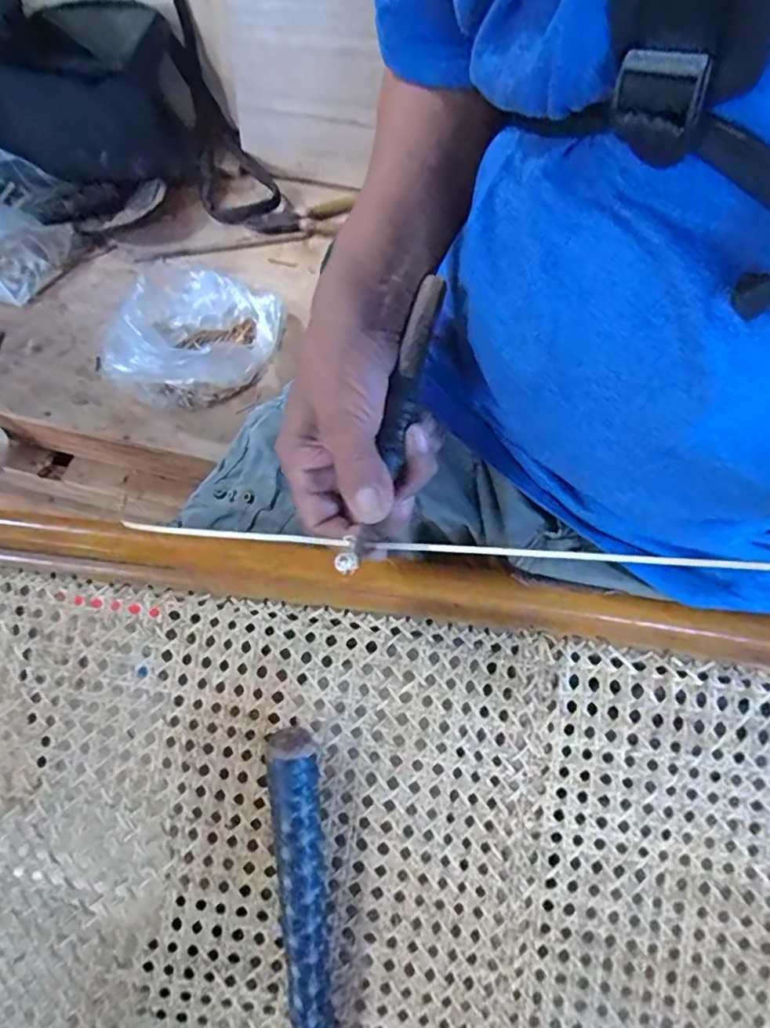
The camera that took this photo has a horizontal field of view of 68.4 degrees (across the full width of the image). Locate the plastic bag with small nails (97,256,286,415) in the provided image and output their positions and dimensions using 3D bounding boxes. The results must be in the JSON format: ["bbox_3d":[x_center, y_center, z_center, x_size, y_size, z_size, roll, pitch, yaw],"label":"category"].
[{"bbox_3d":[-0.172,-0.188,0.522,0.141,0.073,0.170,3,68,1],"label":"plastic bag with small nails"}]

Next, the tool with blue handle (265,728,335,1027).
[{"bbox_3d":[-0.043,0.279,0.329,0.028,0.031,0.301,-5,89,-1],"label":"tool with blue handle"}]

